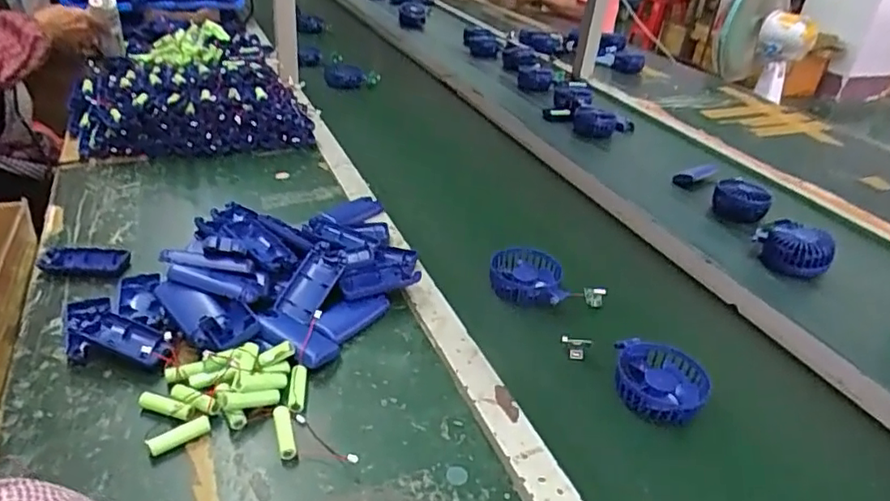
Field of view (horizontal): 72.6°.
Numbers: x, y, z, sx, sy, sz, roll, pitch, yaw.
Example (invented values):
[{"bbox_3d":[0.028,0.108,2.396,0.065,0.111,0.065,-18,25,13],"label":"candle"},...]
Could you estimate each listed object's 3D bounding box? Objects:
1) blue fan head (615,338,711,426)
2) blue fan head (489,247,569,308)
[{"bbox_3d":[0.216,0.138,0.620,0.095,0.037,0.085,16,34,19],"label":"blue fan head"},{"bbox_3d":[0.106,0.033,0.766,0.104,0.041,0.085,15,33,17],"label":"blue fan head"}]

